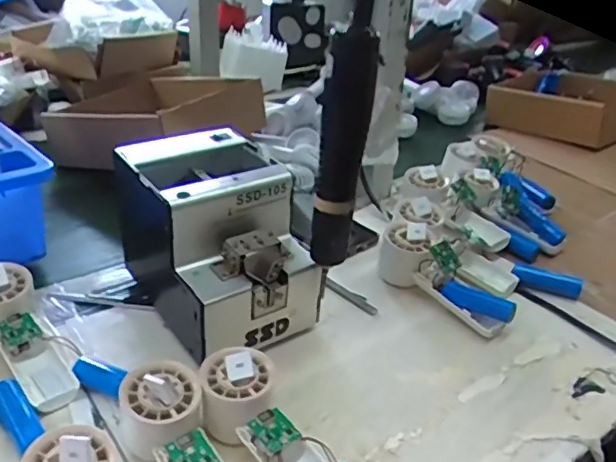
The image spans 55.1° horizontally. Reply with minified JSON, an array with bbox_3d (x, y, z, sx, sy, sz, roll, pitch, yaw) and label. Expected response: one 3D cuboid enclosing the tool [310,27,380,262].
[{"bbox_3d":[0.028,-0.062,0.475,0.038,0.189,0.032,8,30,7],"label":"tool"}]

